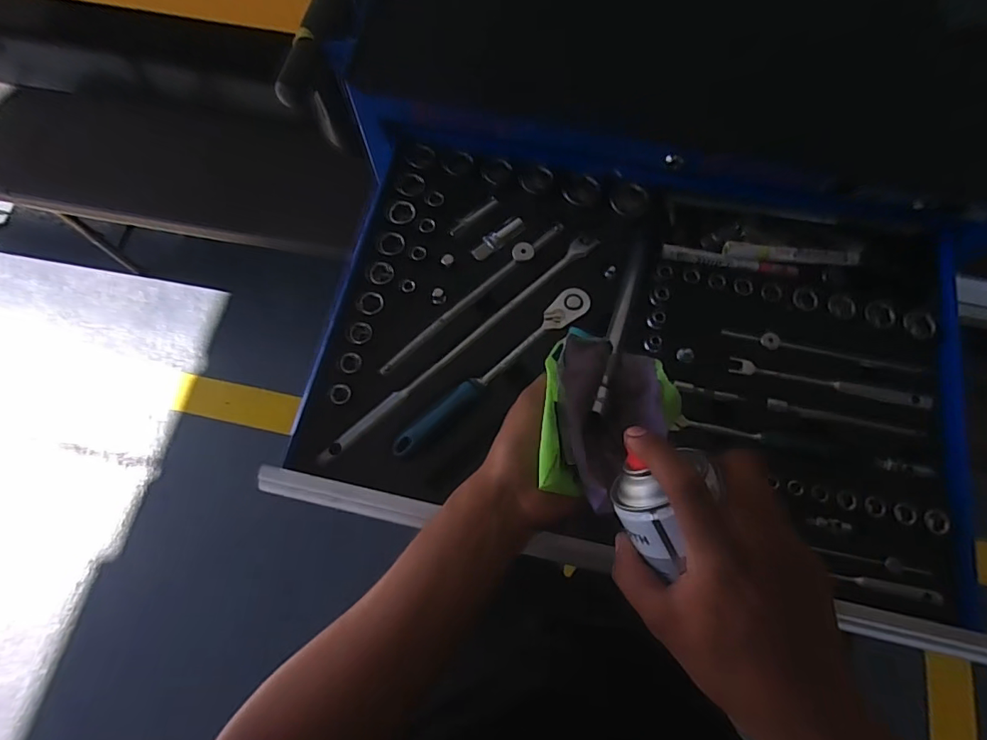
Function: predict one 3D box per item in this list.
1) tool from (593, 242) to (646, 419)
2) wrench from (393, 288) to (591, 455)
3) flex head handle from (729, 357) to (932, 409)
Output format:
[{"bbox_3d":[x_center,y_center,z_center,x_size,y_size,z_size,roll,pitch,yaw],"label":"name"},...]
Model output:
[{"bbox_3d":[0.111,-0.044,0.438,0.012,0.014,0.209,19,54,6],"label":"tool"},{"bbox_3d":[-0.001,-0.002,0.484,0.232,0.022,0.029,-37,75,-12],"label":"wrench"},{"bbox_3d":[0.315,0.014,0.476,0.182,0.013,0.015,11,71,4],"label":"flex head handle"}]

